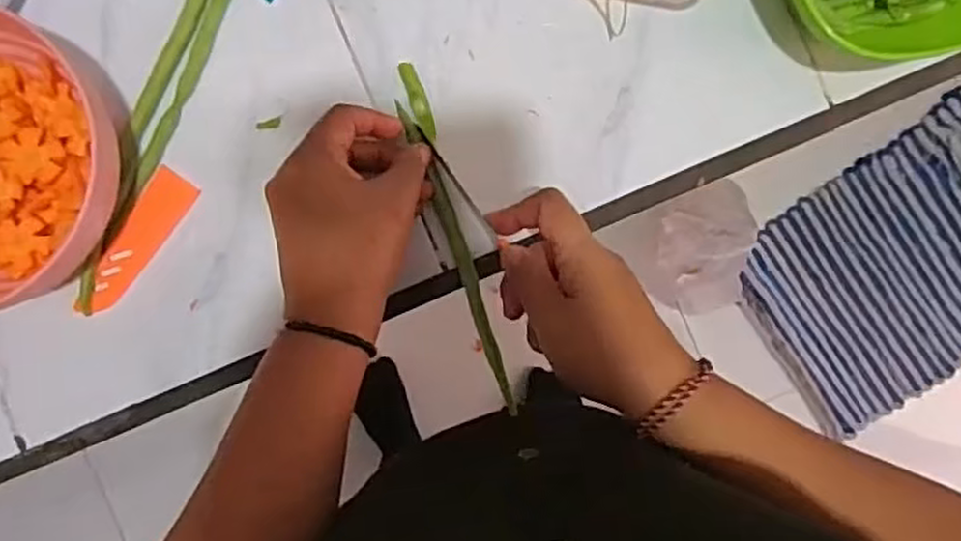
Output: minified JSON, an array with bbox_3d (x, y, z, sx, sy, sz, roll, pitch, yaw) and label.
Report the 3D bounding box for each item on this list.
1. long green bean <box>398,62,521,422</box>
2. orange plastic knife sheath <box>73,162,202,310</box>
[{"bbox_3d":[-0.014,-0.017,0.422,0.016,0.010,0.201,-17,89,-4],"label":"long green bean"},{"bbox_3d":[-0.191,-0.016,0.413,0.025,0.006,0.087,35,86,-2],"label":"orange plastic knife sheath"}]

